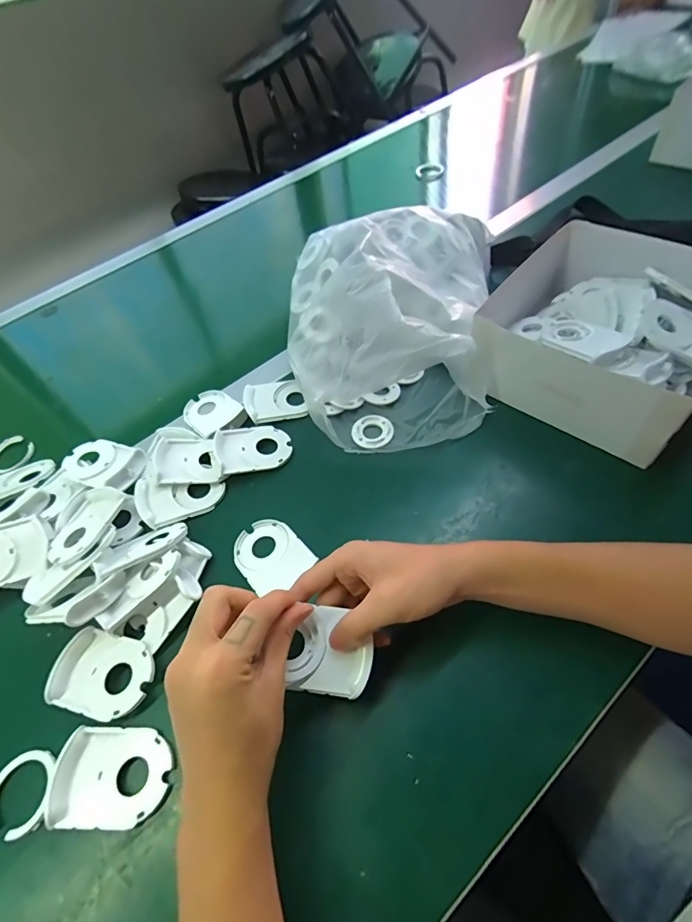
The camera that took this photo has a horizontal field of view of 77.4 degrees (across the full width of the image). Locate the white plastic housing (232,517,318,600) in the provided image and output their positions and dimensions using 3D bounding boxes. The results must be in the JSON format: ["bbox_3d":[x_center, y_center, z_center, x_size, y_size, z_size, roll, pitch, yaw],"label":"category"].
[{"bbox_3d":[-0.069,0.085,0.394,0.057,0.014,0.075,-39,61,-20],"label":"white plastic housing"}]

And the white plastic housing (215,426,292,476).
[{"bbox_3d":[-0.098,-0.015,0.461,0.073,0.021,0.062,-17,56,-7],"label":"white plastic housing"}]

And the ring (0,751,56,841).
[{"bbox_3d":[-0.237,0.239,0.311,0.046,0.008,0.050,-4,54,6],"label":"ring"}]

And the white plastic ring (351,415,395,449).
[{"bbox_3d":[0.028,-0.032,0.464,0.044,0.006,0.045,-2,55,3],"label":"white plastic ring"}]

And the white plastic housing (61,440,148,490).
[{"bbox_3d":[-0.263,0.003,0.468,0.087,0.020,0.057,13,58,17],"label":"white plastic housing"}]

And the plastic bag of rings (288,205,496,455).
[{"bbox_3d":[0.050,-0.173,0.486,0.230,0.116,0.316,0,55,10],"label":"plastic bag of rings"}]

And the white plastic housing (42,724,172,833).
[{"bbox_3d":[-0.167,0.225,0.309,0.081,0.012,0.058,-2,54,7],"label":"white plastic housing"}]

